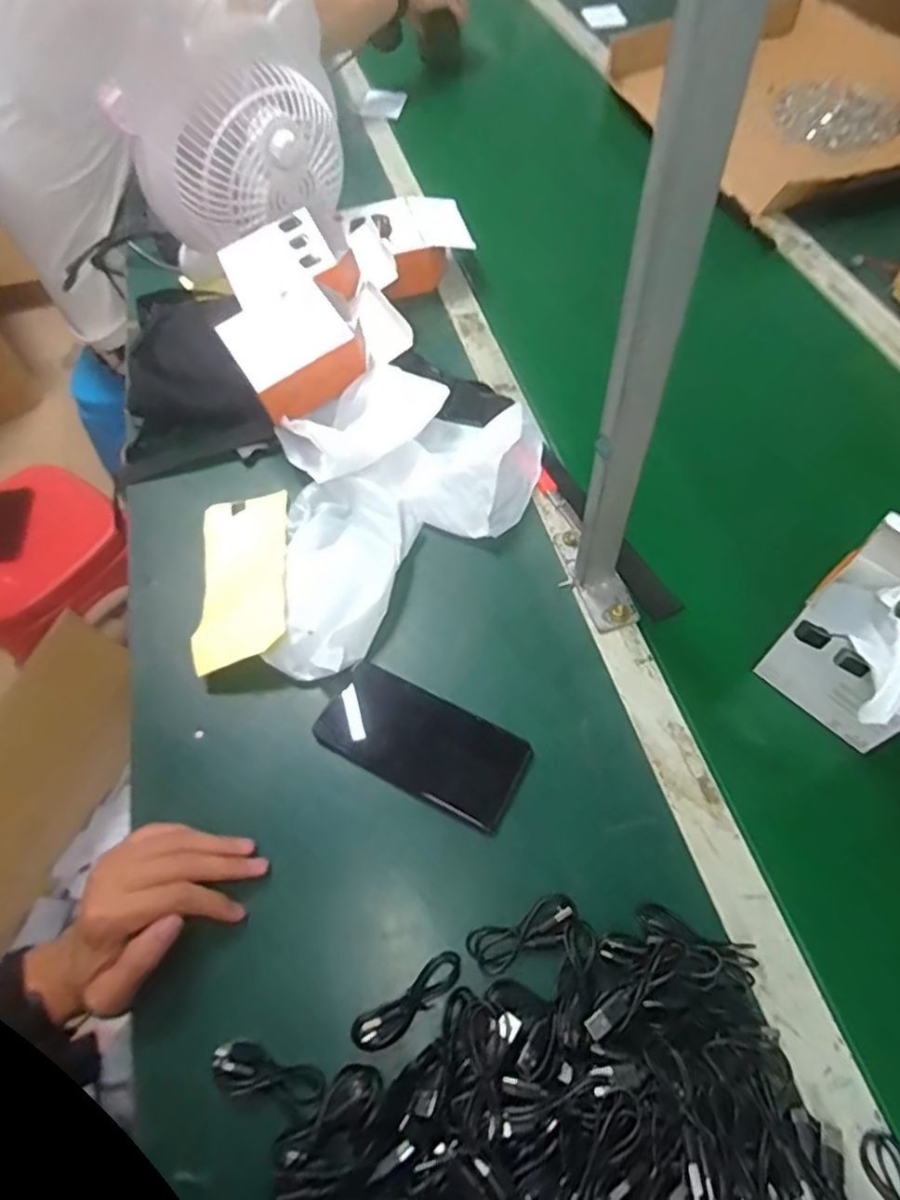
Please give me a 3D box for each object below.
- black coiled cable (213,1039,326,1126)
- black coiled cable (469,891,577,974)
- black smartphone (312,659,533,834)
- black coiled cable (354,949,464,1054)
[{"bbox_3d":[-0.113,0.297,0.394,0.071,0.008,0.026,14,60,13],"label":"black coiled cable"},{"bbox_3d":[0.051,0.225,0.429,0.076,0.012,0.029,-21,59,-9],"label":"black coiled cable"},{"bbox_3d":[-0.021,0.111,0.497,0.159,0.007,0.074,24,75,14],"label":"black smartphone"},{"bbox_3d":[-0.026,0.263,0.414,0.079,0.013,0.023,-32,61,-15],"label":"black coiled cable"}]

